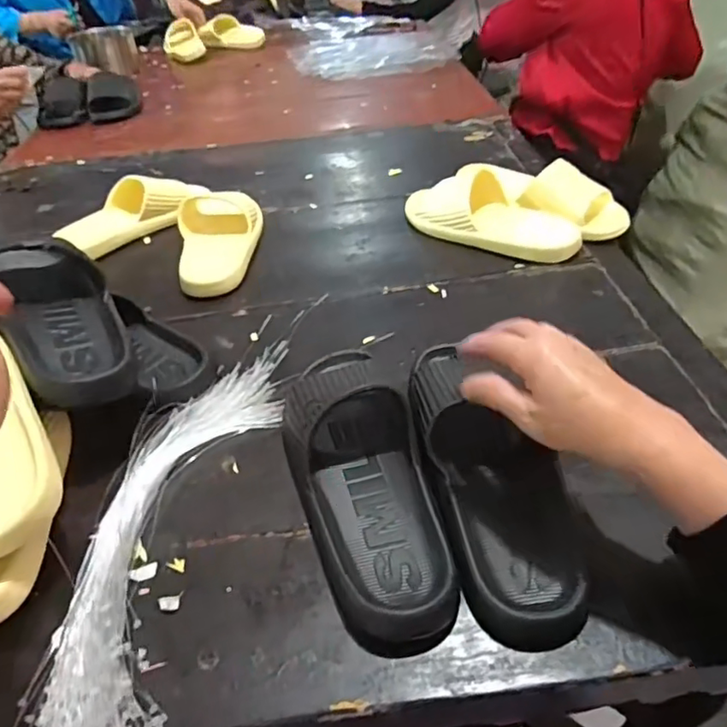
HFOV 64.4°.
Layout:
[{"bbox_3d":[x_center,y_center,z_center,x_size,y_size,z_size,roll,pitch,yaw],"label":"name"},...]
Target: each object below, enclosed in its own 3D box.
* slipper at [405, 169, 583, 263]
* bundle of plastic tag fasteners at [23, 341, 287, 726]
[{"bbox_3d":[0.163,-0.187,0.751,0.242,0.065,0.098,26,50,31],"label":"slipper"},{"bbox_3d":[-0.149,0.109,0.463,0.107,0.028,0.409,5,42,12],"label":"bundle of plastic tag fasteners"}]

